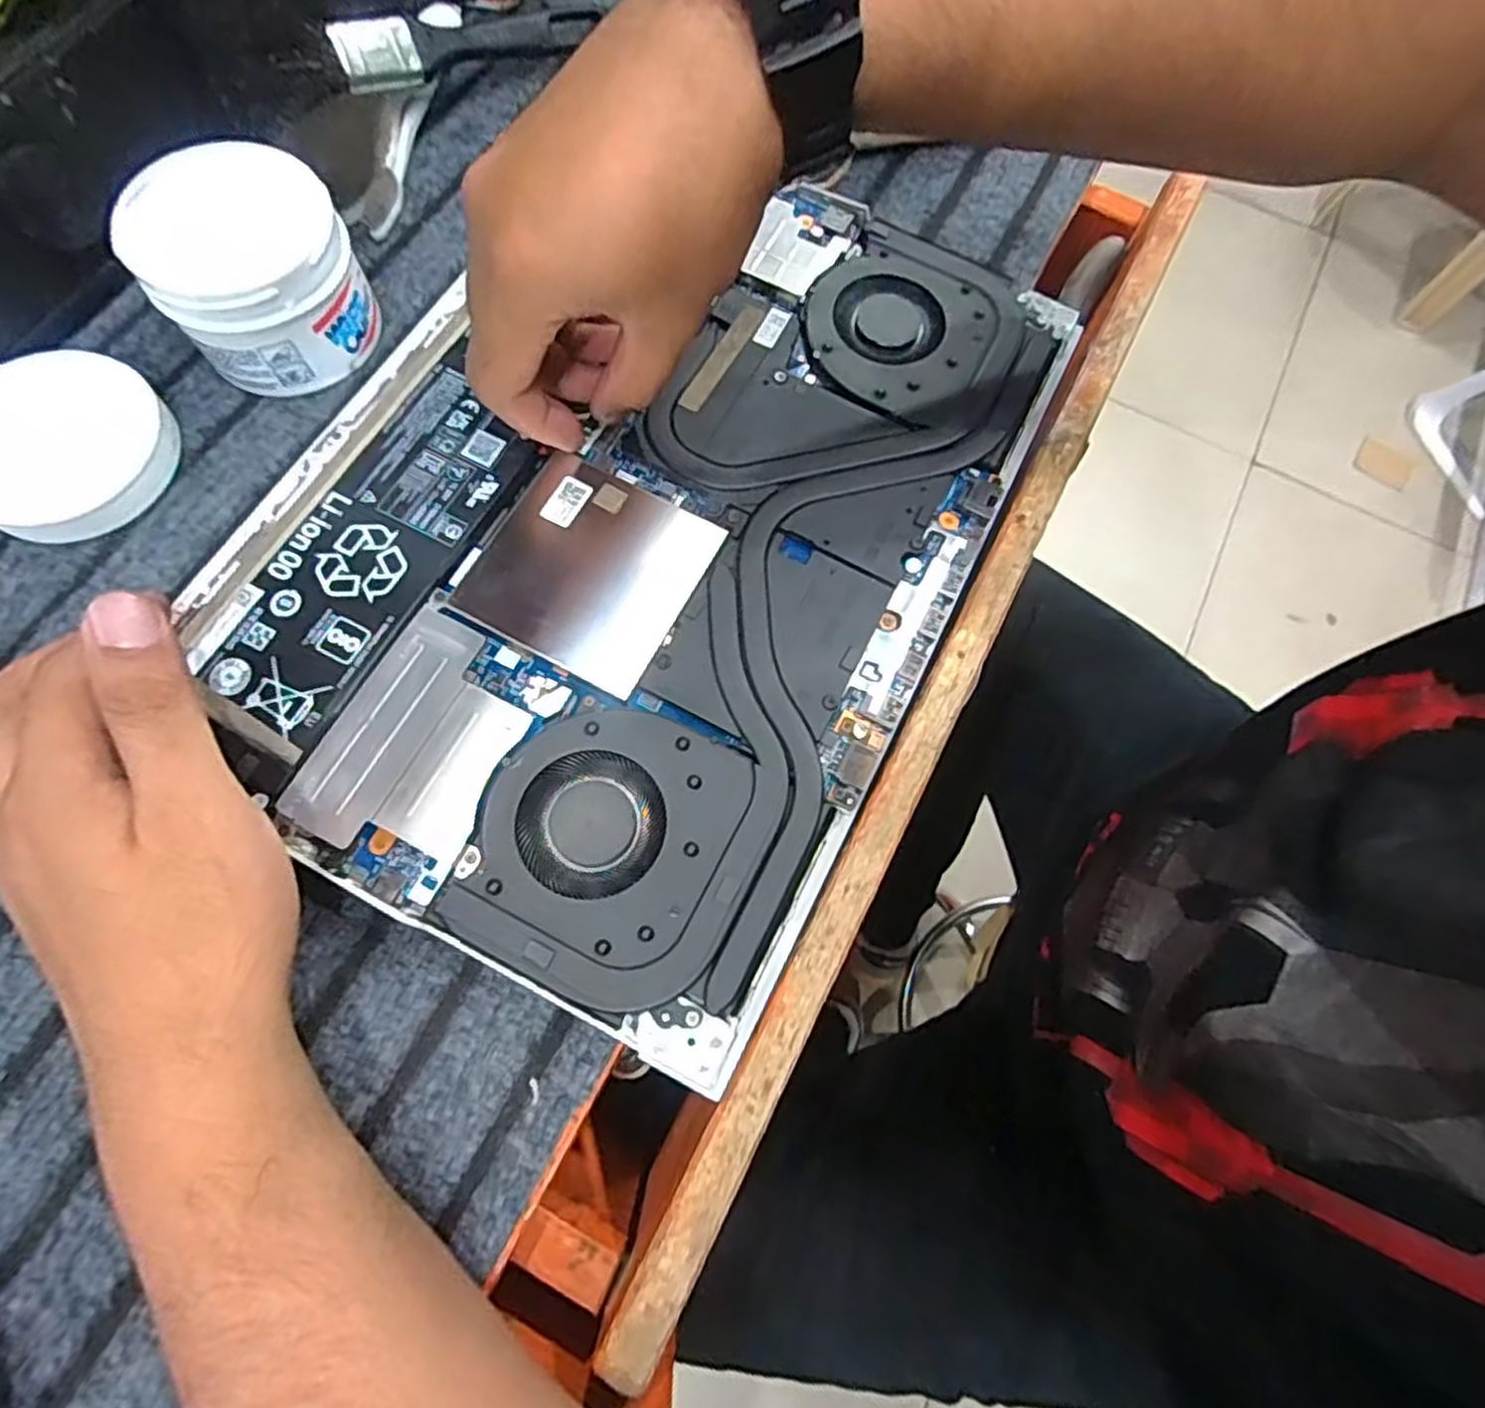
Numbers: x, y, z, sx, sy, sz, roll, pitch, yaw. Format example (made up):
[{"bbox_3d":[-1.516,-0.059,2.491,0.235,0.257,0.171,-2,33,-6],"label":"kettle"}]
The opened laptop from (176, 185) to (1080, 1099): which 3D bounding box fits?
[{"bbox_3d":[-0.037,-0.081,0.290,0.246,0.016,0.340,27,74,7],"label":"opened laptop"}]

